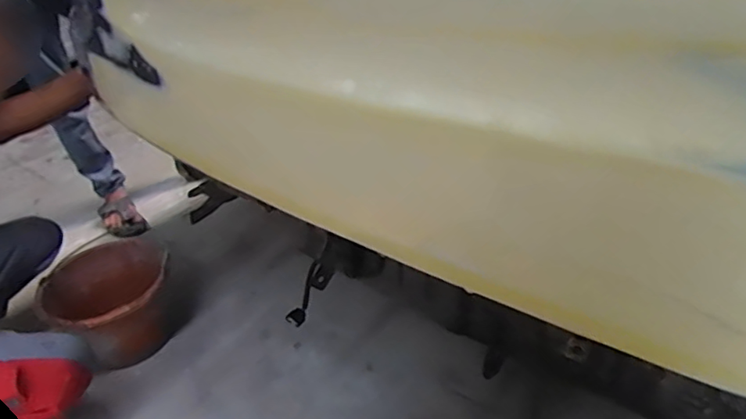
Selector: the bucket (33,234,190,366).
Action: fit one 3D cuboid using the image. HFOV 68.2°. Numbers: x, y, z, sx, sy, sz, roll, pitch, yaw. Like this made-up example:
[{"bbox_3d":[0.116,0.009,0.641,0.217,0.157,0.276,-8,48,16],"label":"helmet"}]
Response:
[{"bbox_3d":[-0.605,0.236,1.326,0.291,0.196,0.303,-24,36,-27],"label":"bucket"}]

